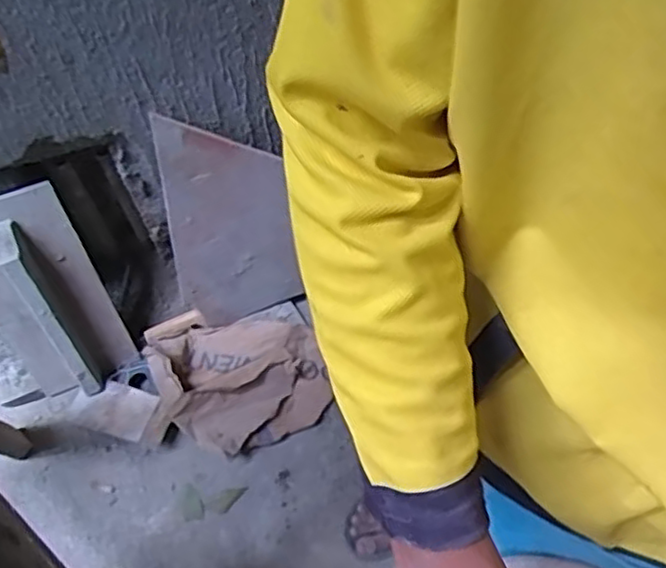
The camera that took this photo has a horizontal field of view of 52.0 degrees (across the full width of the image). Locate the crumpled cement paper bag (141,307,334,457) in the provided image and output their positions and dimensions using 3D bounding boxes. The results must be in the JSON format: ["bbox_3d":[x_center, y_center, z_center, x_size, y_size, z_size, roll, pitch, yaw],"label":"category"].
[{"bbox_3d":[-0.172,0.160,1.269,0.292,0.123,0.275,-20,67,-9],"label":"crumpled cement paper bag"}]

